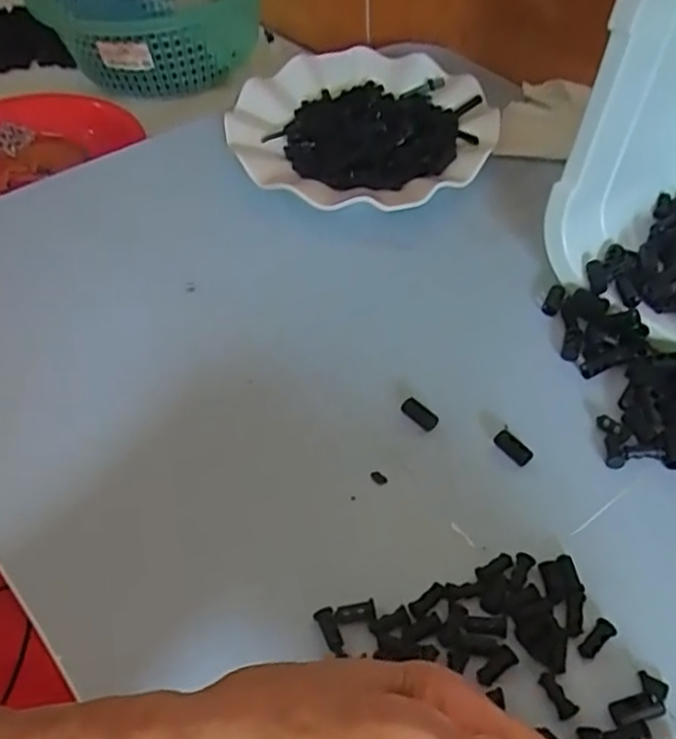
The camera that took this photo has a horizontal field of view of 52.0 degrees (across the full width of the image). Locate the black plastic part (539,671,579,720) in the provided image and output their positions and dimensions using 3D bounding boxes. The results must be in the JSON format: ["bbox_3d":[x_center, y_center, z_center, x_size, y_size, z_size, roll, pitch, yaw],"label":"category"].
[{"bbox_3d":[0.082,0.122,0.258,0.006,0.004,0.017,-23,51,-15],"label":"black plastic part"}]

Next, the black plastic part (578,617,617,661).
[{"bbox_3d":[0.100,0.104,0.269,0.017,0.004,0.007,-33,54,-22],"label":"black plastic part"}]

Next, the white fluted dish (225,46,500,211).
[{"bbox_3d":[0.016,-0.166,0.471,0.169,0.026,0.162,-2,49,3],"label":"white fluted dish"}]

